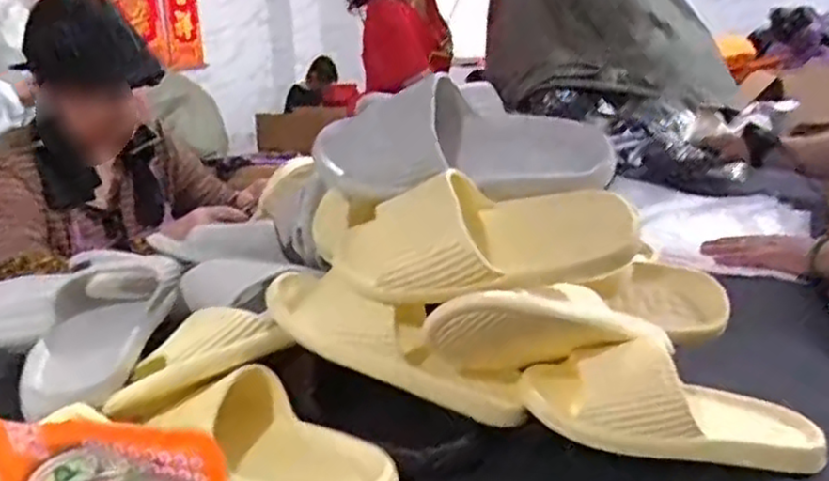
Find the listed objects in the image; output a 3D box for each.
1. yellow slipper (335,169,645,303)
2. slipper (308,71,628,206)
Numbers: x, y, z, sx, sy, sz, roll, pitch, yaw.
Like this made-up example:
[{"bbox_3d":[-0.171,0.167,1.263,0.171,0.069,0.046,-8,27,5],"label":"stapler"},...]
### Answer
[{"bbox_3d":[0.055,0.000,0.620,0.242,0.081,0.082,-2,14,0],"label":"yellow slipper"},{"bbox_3d":[0.038,-0.089,0.681,0.270,0.104,0.084,0,15,9],"label":"slipper"}]

